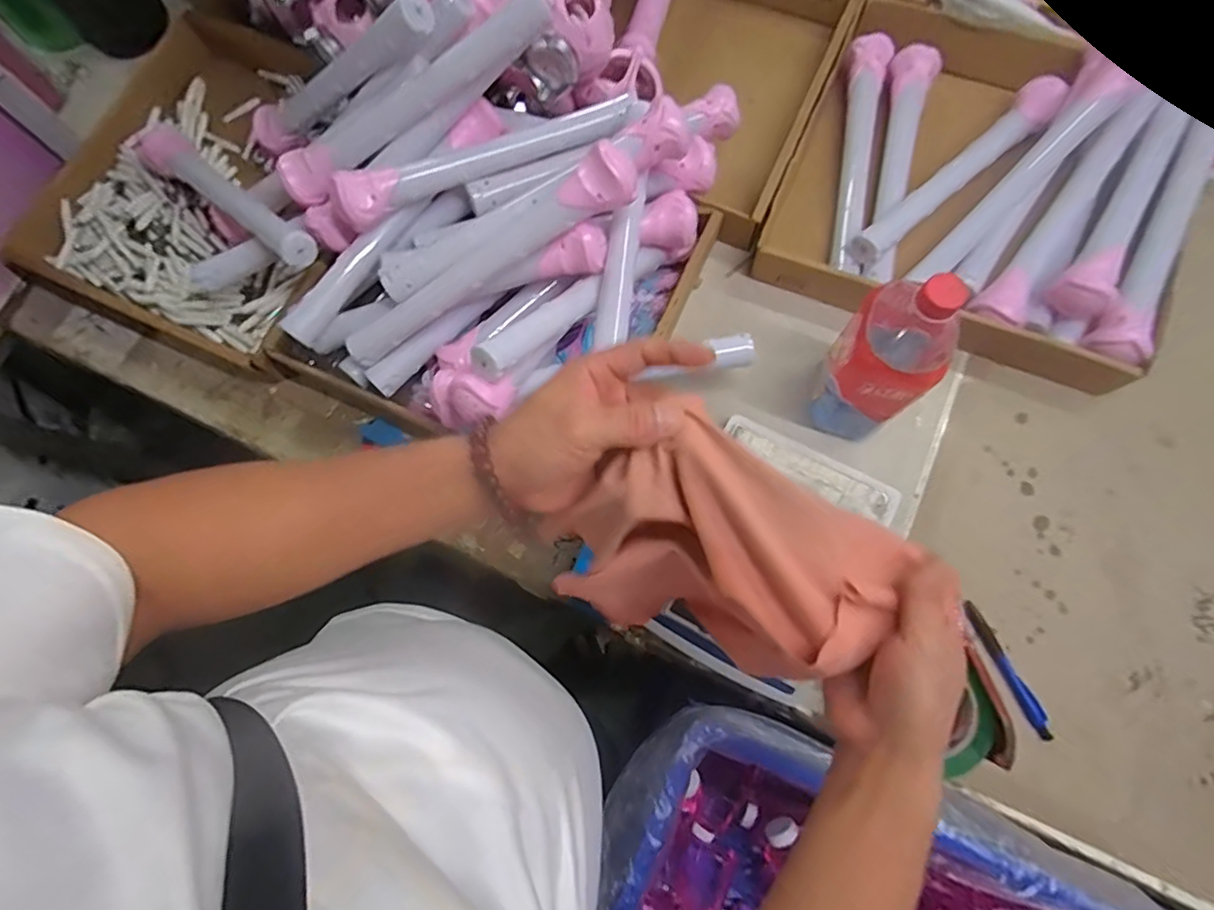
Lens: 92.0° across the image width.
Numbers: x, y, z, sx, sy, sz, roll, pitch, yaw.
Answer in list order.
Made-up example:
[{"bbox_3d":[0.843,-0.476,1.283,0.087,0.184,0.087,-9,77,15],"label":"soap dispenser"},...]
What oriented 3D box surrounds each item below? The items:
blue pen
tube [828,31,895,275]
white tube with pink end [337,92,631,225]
[{"bbox_3d":[0.369,0.197,0.539,0.019,0.014,0.124,-27,77,-4],"label":"blue pen"},{"bbox_3d":[0.278,-0.341,0.668,0.053,0.038,0.306,12,78,5],"label":"tube"},{"bbox_3d":[-0.112,-0.287,0.556,0.302,0.043,0.052,-26,77,-4],"label":"white tube with pink end"}]

